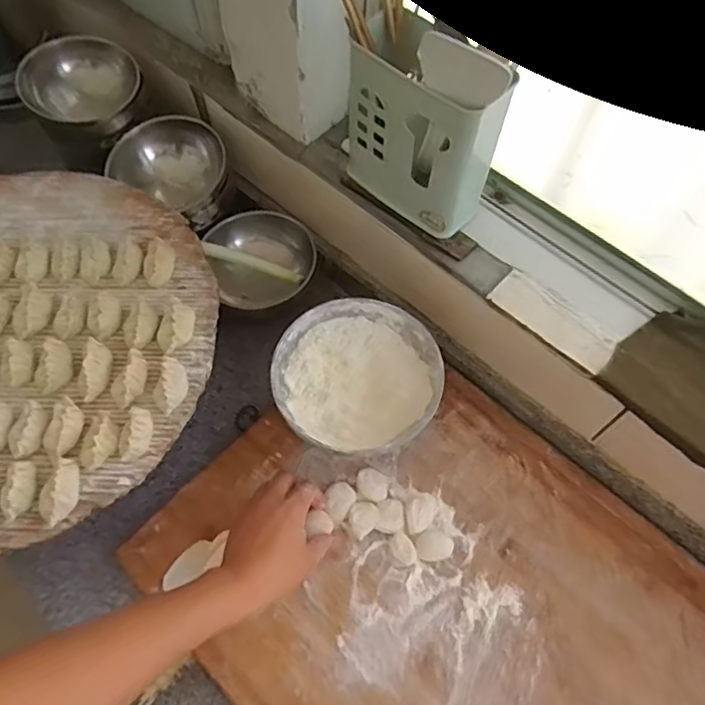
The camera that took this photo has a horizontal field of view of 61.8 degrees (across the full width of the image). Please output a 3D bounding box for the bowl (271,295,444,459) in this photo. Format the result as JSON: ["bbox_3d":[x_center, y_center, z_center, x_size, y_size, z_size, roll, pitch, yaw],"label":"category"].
[{"bbox_3d":[0.007,0.029,0.625,0.164,0.064,0.166,0,61,0],"label":"bowl"}]

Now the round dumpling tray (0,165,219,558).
[{"bbox_3d":[-0.342,-0.025,0.588,0.386,0.053,0.419,0,61,0],"label":"round dumpling tray"}]

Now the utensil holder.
[{"bbox_3d":[0.063,-0.207,0.535,0.140,0.197,0.075,36,73,16],"label":"utensil holder"}]

